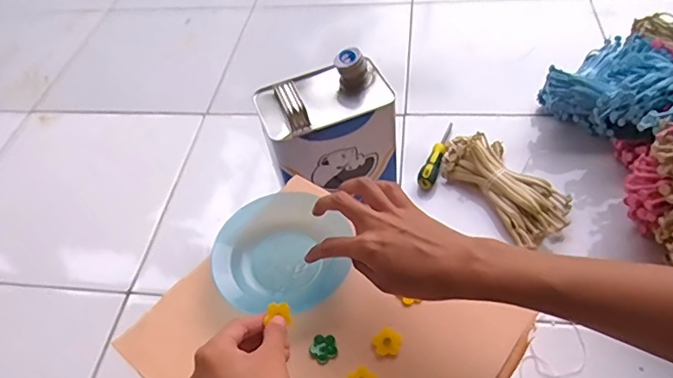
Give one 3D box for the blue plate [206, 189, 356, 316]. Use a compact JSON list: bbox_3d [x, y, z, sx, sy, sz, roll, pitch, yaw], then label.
[{"bbox_3d":[-0.053,0.058,0.475,0.123,0.025,0.116,-4,51,5],"label":"blue plate"}]

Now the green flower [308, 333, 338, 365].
[{"bbox_3d":[-0.011,0.135,0.424,0.023,0.005,0.023,-4,51,5],"label":"green flower"}]

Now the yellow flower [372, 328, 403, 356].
[{"bbox_3d":[0.044,0.129,0.422,0.024,0.004,0.022,-4,51,5],"label":"yellow flower"}]

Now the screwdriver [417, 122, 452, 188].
[{"bbox_3d":[0.175,-0.062,0.859,0.027,0.027,0.149,17,56,21],"label":"screwdriver"}]

